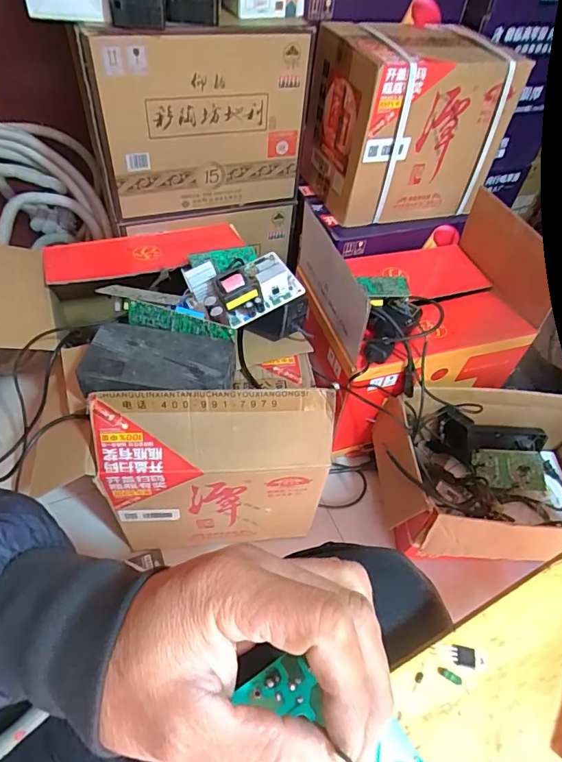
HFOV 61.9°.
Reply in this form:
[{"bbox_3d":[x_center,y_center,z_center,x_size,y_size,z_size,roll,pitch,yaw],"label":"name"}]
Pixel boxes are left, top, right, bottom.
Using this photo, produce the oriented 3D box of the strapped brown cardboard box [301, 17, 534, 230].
[{"bbox_3d":[0.239,-0.509,0.936,0.328,0.283,0.226,-11,53,-15],"label":"strapped brown cardboard box"}]

